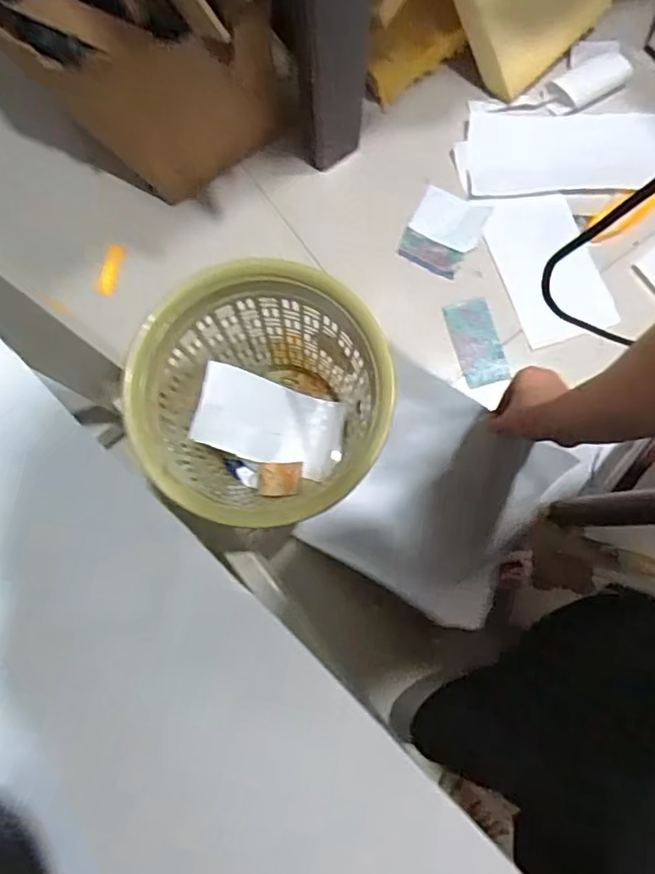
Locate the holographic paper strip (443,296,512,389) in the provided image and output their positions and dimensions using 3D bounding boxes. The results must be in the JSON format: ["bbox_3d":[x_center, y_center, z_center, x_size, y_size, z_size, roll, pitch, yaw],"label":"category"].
[{"bbox_3d":[0.207,-0.132,0.838,0.060,0.007,0.120,-19,78,8],"label":"holographic paper strip"}]

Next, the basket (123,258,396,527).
[{"bbox_3d":[-0.070,-0.022,0.686,0.242,0.262,0.224,0,81,1],"label":"basket"}]

